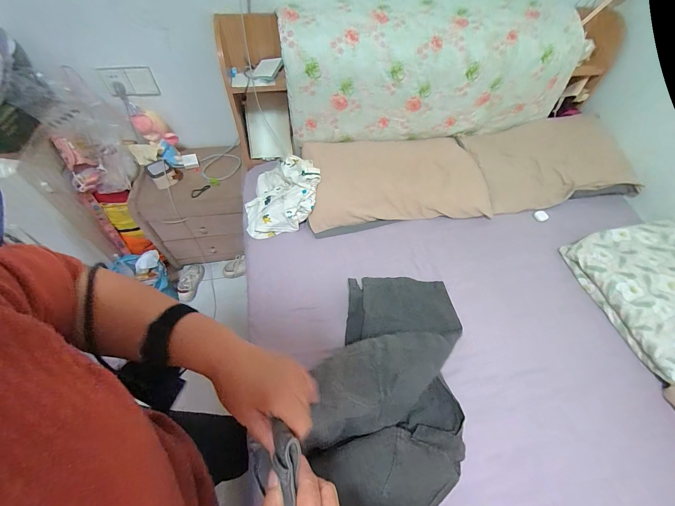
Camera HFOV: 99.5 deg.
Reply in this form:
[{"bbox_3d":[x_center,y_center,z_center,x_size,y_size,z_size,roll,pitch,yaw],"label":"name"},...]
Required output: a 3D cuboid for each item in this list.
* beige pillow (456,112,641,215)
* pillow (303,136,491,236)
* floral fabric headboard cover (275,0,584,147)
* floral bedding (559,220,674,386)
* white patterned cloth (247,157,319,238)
[{"bbox_3d":[0.830,-0.369,1.150,0.580,0.135,0.371,-7,57,-8],"label":"beige pillow"},{"bbox_3d":[0.217,-0.279,1.078,0.661,0.115,0.346,-4,57,-5],"label":"pillow"},{"bbox_3d":[0.345,-0.667,1.097,1.066,0.397,0.261,-4,57,-6],"label":"floral fabric headboard cover"},{"bbox_3d":[1.000,0.102,0.854,0.394,0.132,0.439,-10,57,-10],"label":"floral bedding"},{"bbox_3d":[-0.195,-0.204,1.023,0.294,0.075,0.267,-21,63,9],"label":"white patterned cloth"}]

